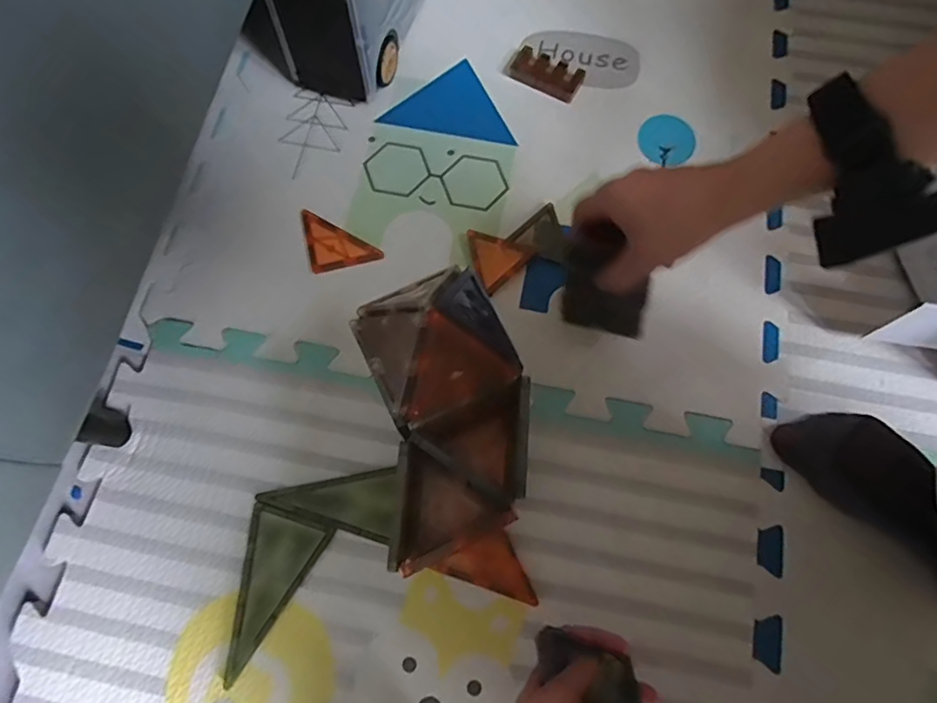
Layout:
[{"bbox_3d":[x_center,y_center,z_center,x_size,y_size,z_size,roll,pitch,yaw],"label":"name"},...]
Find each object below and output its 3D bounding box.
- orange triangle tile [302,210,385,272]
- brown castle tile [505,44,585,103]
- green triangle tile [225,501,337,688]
[{"bbox_3d":[-0.125,-0.113,0.552,0.069,0.004,0.065,-13,73,-4],"label":"orange triangle tile"},{"bbox_3d":[0.084,-0.304,0.610,0.077,0.016,0.046,28,74,9],"label":"brown castle tile"},{"bbox_3d":[-0.166,0.195,0.453,0.067,0.004,0.127,18,73,6],"label":"green triangle tile"}]

